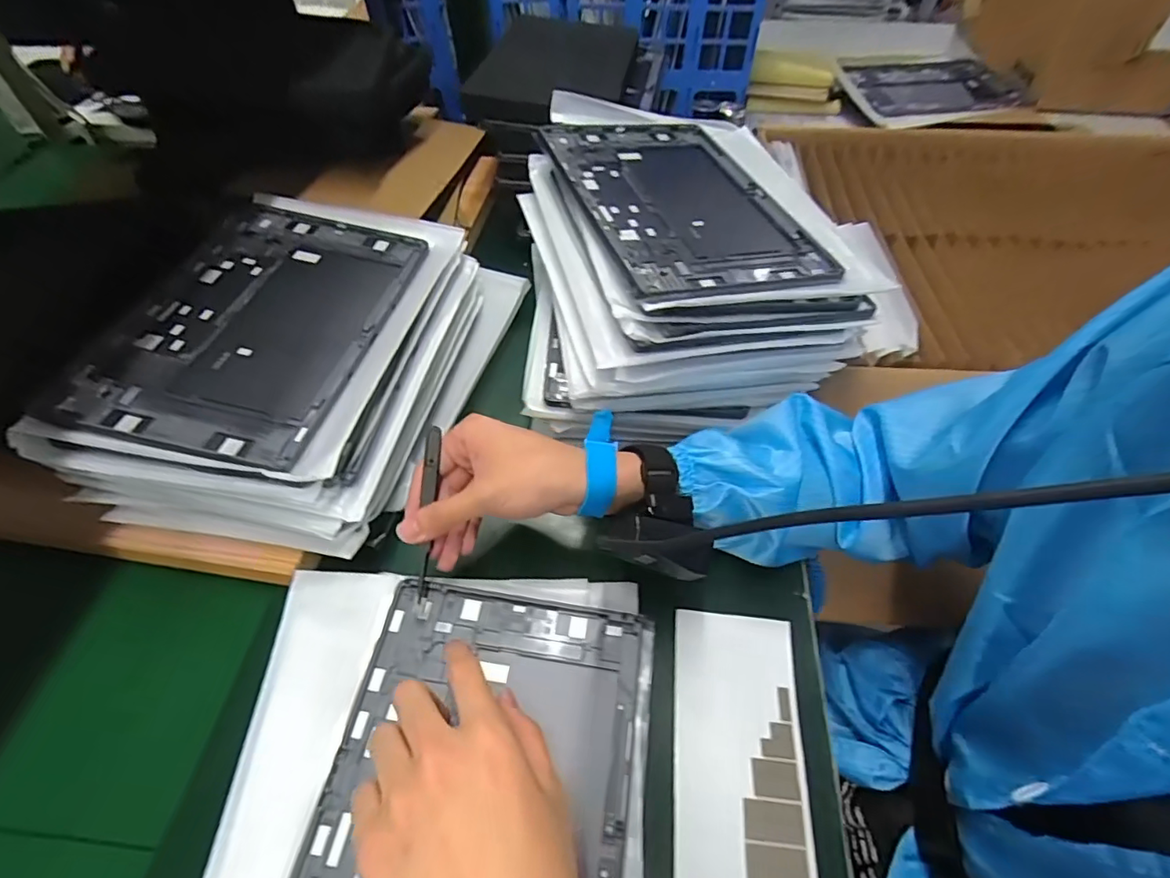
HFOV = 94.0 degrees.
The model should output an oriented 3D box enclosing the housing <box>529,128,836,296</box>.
[{"bbox_3d":[0.075,-0.199,0.450,0.165,0.007,0.257,-11,54,-16],"label":"housing"}]

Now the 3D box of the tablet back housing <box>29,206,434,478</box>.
[{"bbox_3d":[-0.248,-0.094,0.415,0.175,0.008,0.255,12,52,0],"label":"tablet back housing"}]

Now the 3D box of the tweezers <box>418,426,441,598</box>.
[{"bbox_3d":[-0.104,0.049,0.362,0.011,0.015,0.114,5,92,5],"label":"tweezers"}]

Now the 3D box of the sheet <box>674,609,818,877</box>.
[{"bbox_3d":[0.095,0.215,0.330,0.079,0.009,0.215,5,53,3],"label":"sheet"}]

